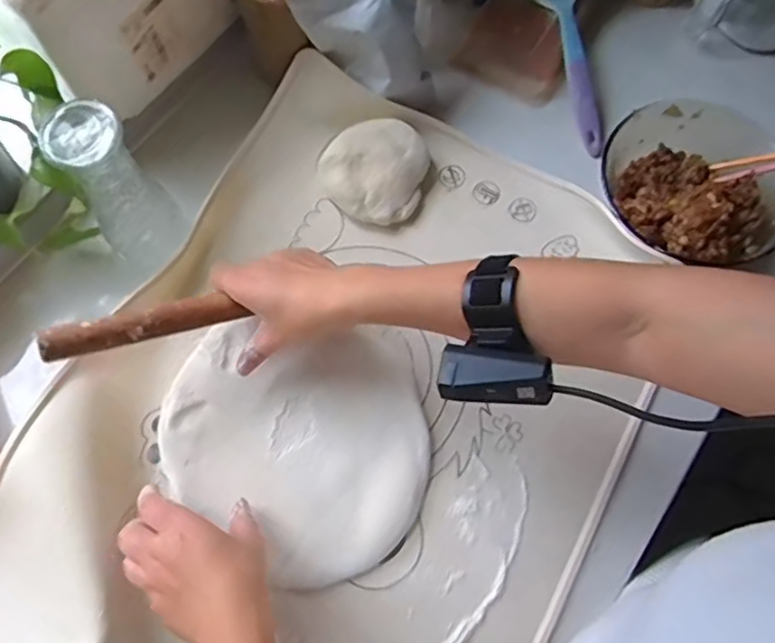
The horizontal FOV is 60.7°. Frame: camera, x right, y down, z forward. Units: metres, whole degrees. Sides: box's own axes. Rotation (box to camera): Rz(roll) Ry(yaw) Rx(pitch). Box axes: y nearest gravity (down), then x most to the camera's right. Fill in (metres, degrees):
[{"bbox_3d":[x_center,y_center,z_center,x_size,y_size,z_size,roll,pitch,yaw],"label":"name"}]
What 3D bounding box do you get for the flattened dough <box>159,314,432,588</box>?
[{"bbox_3d":[-0.073,0.092,0.562,0.229,0.019,0.194,37,73,13],"label":"flattened dough"}]

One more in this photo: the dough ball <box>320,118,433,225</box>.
[{"bbox_3d":[-0.007,-0.145,0.638,0.091,0.046,0.099,0,69,0],"label":"dough ball"}]

